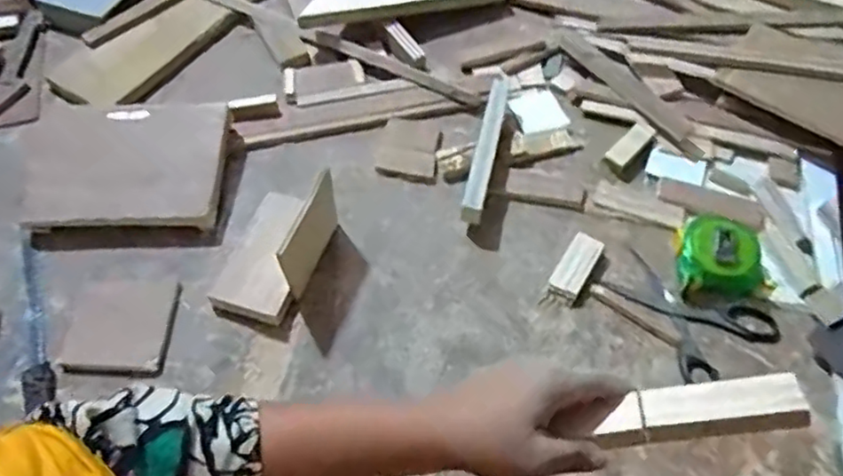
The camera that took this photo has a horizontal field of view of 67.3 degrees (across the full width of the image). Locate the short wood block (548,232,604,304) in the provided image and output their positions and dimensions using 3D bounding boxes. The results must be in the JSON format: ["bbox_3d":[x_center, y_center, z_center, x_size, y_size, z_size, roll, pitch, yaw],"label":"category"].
[{"bbox_3d":[0.141,0.026,0.576,0.028,0.014,0.068,29,63,17],"label":"short wood block"}]

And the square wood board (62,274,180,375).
[{"bbox_3d":[-0.260,0.074,0.548,0.088,0.004,0.085,2,58,2],"label":"square wood board"}]

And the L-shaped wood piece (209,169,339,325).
[{"bbox_3d":[-0.132,0.001,0.554,0.088,0.077,0.129,14,60,9],"label":"L-shaped wood piece"}]

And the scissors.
[{"bbox_3d":[0.232,0.059,0.563,0.099,0.018,0.131,-28,62,-16],"label":"scissors"}]

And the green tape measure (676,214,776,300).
[{"bbox_3d":[0.269,0.016,0.568,0.081,0.033,0.074,2,58,2],"label":"green tape measure"}]

